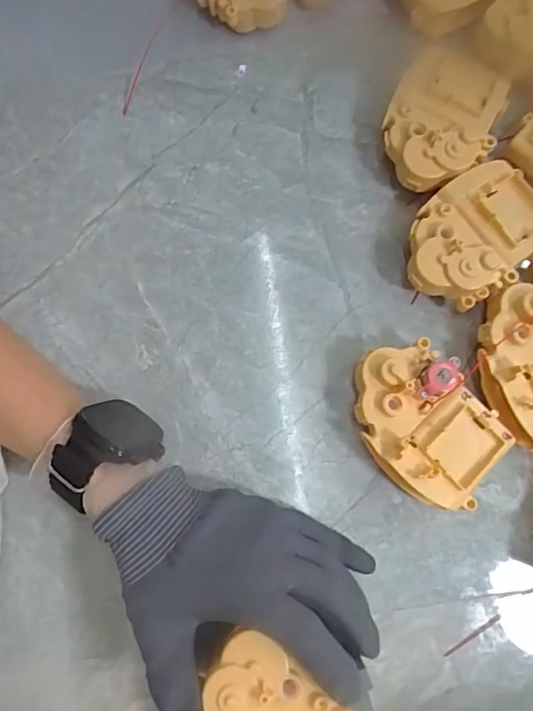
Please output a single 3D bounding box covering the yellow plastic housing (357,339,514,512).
[{"bbox_3d":[0.095,0.042,0.309,0.071,0.040,0.100,-37,80,-8],"label":"yellow plastic housing"}]

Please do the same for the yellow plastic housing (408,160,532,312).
[{"bbox_3d":[0.137,-0.076,0.337,0.075,0.037,0.101,42,80,8],"label":"yellow plastic housing"}]

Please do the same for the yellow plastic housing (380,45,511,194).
[{"bbox_3d":[0.120,-0.159,0.355,0.072,0.041,0.100,25,78,5],"label":"yellow plastic housing"}]

